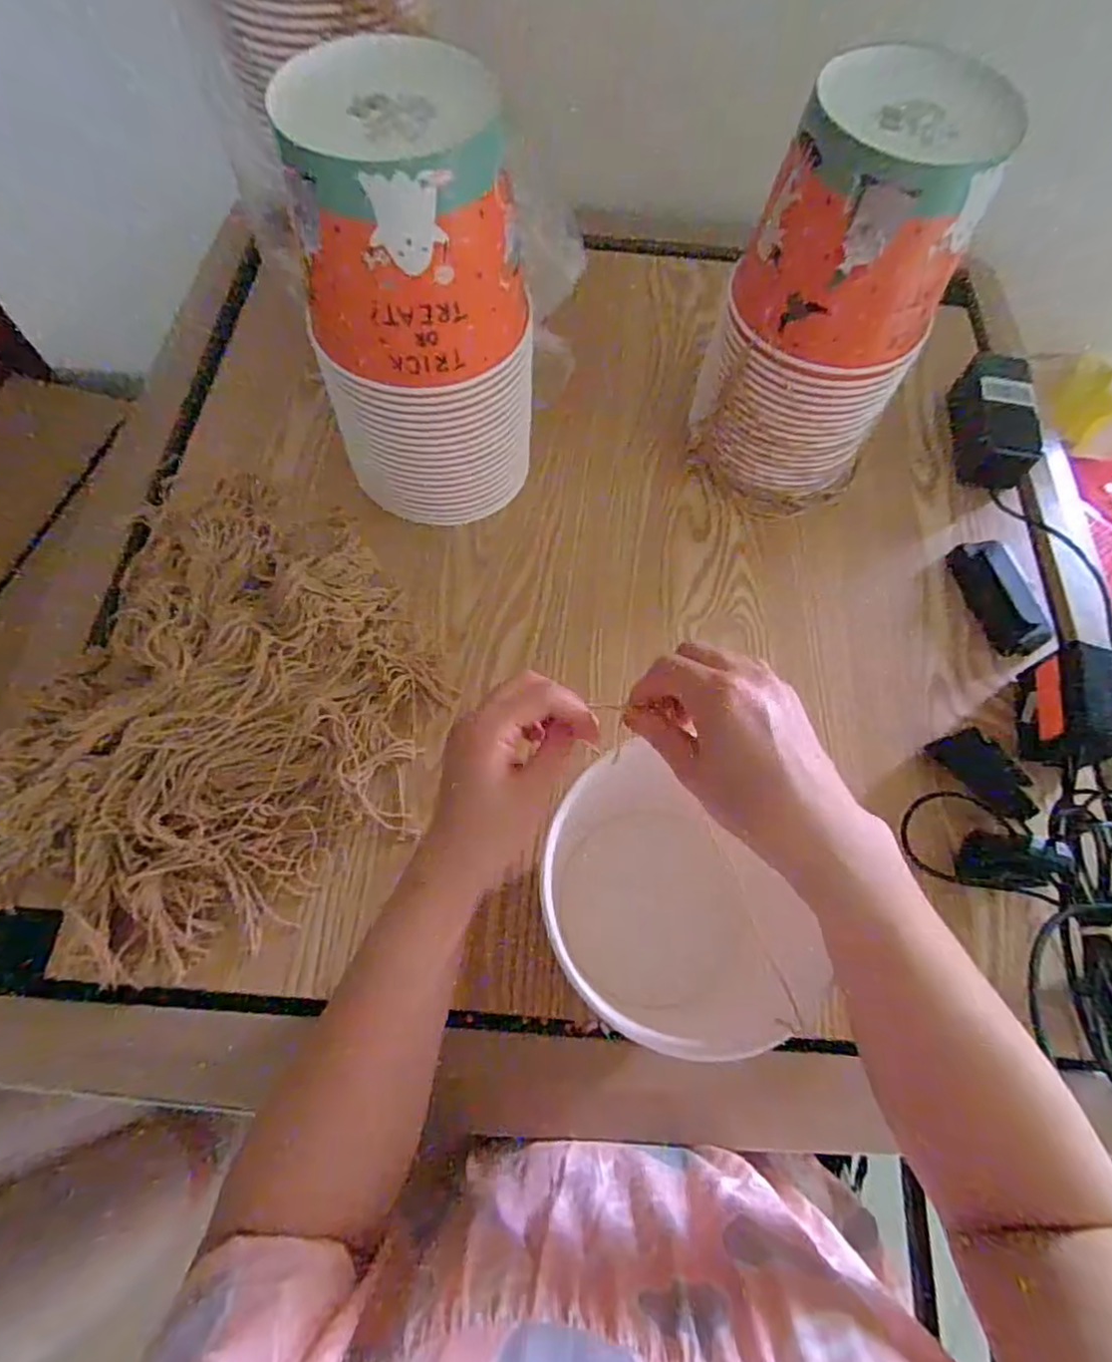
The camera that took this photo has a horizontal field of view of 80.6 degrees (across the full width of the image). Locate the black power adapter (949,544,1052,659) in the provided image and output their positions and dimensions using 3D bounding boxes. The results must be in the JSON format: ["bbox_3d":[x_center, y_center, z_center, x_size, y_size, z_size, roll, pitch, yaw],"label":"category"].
[{"bbox_3d":[0.393,-0.076,0.580,0.048,0.023,0.109,-8,66,-7],"label":"black power adapter"}]

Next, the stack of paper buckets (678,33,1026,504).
[{"bbox_3d":[0.212,-0.281,0.515,0.156,0.282,0.131,28,66,9],"label":"stack of paper buckets"}]

